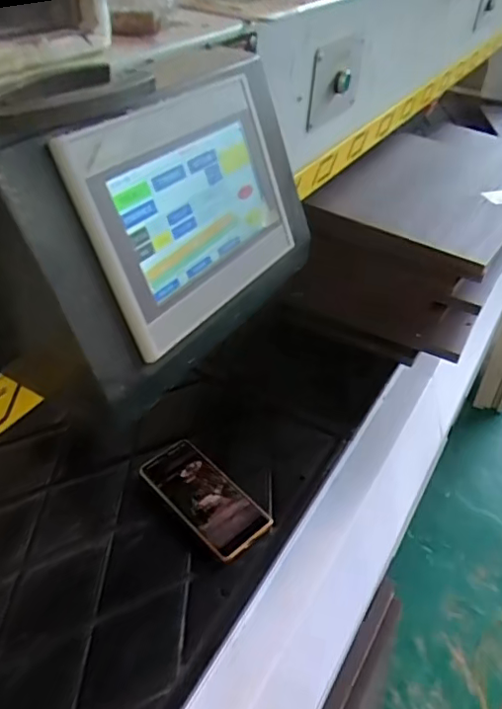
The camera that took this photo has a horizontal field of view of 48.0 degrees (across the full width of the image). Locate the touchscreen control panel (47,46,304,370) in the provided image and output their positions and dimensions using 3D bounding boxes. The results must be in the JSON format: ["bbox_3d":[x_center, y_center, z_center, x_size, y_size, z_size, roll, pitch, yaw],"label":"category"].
[{"bbox_3d":[-0.031,-0.115,0.424,0.018,0.169,0.222,2,33,38],"label":"touchscreen control panel"}]

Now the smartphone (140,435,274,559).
[{"bbox_3d":[-0.057,0.167,0.670,0.078,0.006,0.167,-33,53,-31],"label":"smartphone"}]

